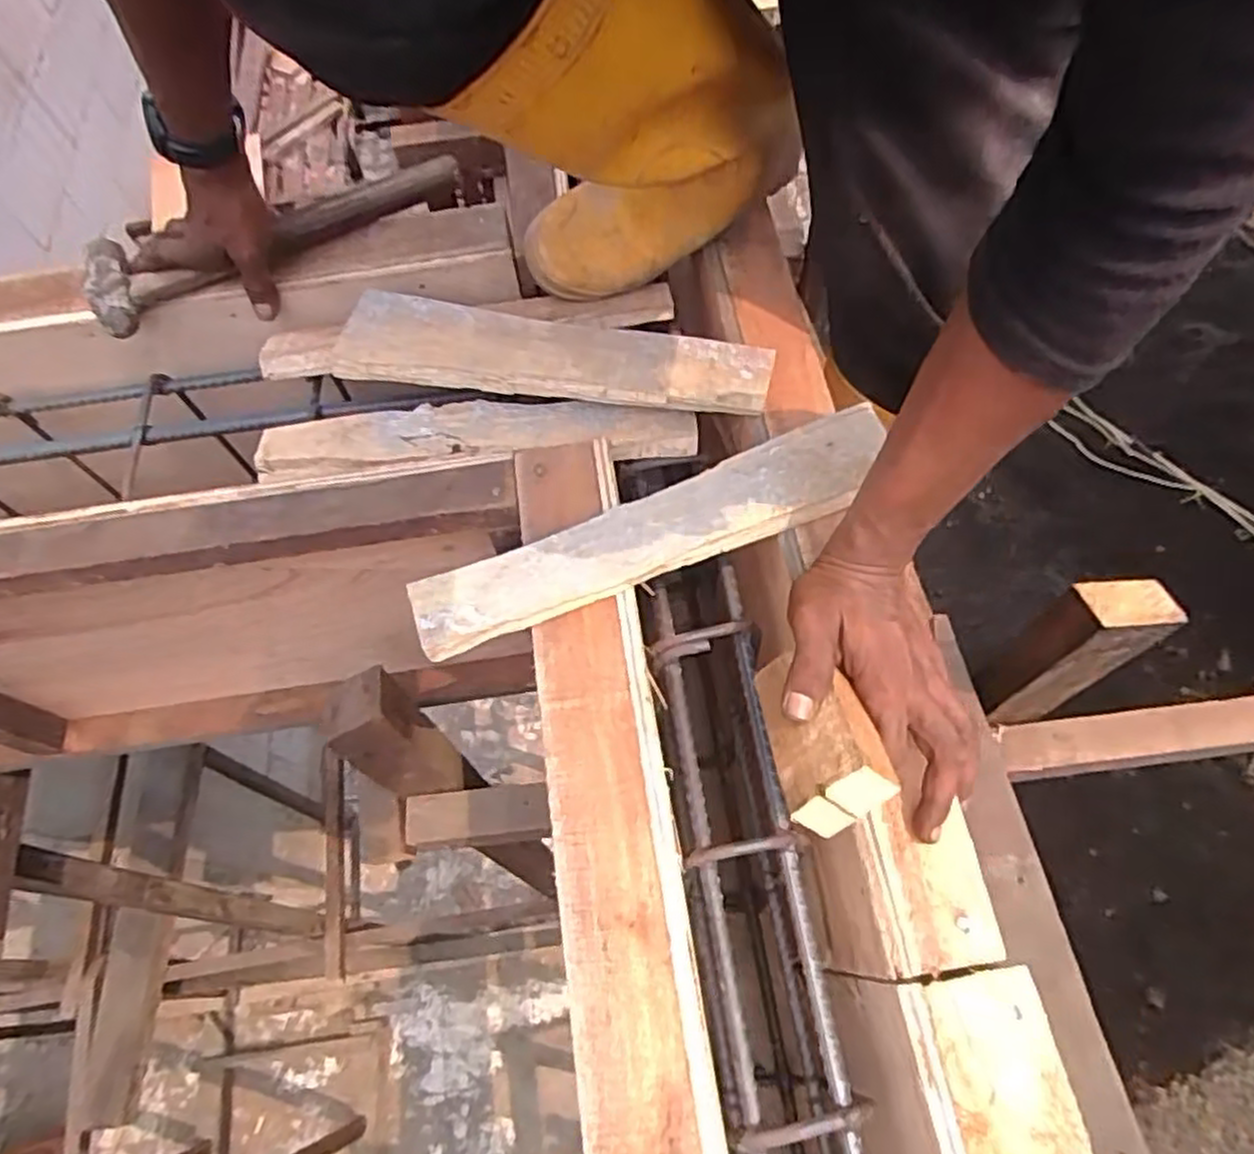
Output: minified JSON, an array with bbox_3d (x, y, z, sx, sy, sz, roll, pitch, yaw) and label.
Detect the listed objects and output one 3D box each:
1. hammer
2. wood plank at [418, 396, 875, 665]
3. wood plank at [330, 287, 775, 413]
[{"bbox_3d":[-0.299,-0.302,0.647,0.314,0.027,0.082,-29,67,-11],"label":"hammer"},{"bbox_3d":[0.022,-0.034,0.519,0.340,0.015,0.065,-23,66,-8],"label":"wood plank"},{"bbox_3d":[-0.063,-0.177,0.600,0.342,0.027,0.075,9,65,7],"label":"wood plank"}]

